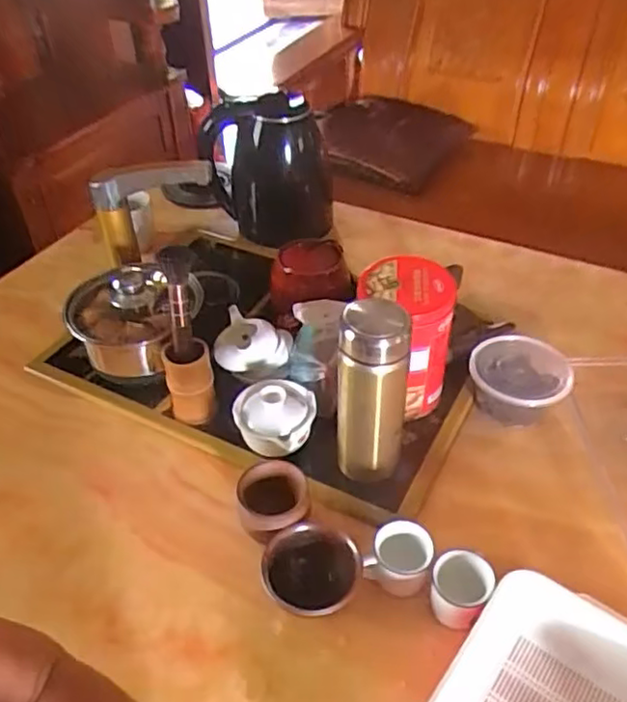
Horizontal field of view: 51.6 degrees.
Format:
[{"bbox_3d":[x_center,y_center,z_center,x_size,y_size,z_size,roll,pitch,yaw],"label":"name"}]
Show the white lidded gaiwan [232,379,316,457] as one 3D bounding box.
[{"bbox_3d":[-0.039,0.071,0.699,0.076,0.077,0.077,-1,42,1],"label":"white lidded gaiwan"}]

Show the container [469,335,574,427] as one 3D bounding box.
[{"bbox_3d":[0.236,0.037,0.751,0.107,0.066,0.094,12,44,15],"label":"container"}]

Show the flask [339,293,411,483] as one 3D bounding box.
[{"bbox_3d":[0.057,0.047,0.639,0.066,0.203,0.065,3,42,5],"label":"flask"}]

